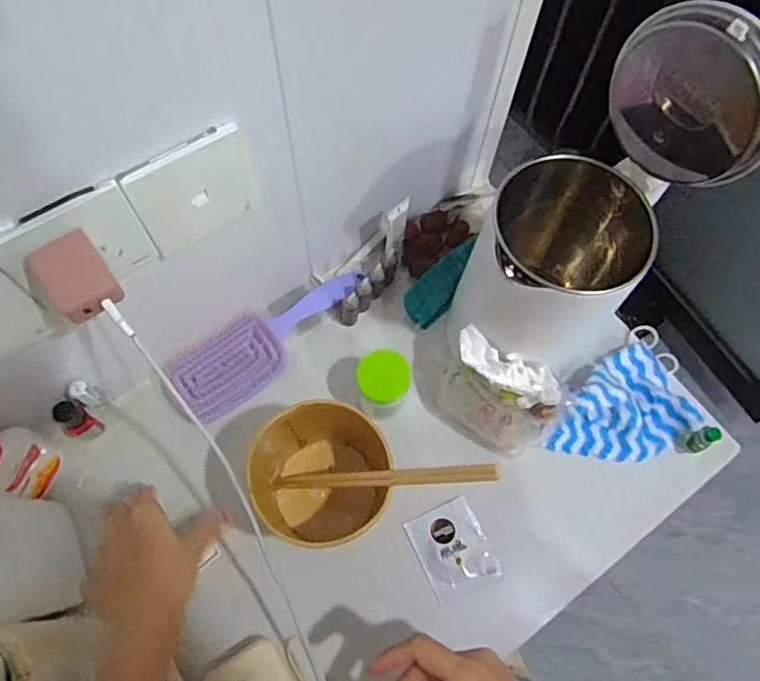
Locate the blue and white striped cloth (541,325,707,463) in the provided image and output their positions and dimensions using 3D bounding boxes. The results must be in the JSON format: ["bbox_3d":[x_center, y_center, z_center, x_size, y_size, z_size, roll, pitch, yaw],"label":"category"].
[{"bbox_3d":[0.246,0.065,0.561,0.106,0.038,0.167,42,72,14],"label":"blue and white striped cloth"}]

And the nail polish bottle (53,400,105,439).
[{"bbox_3d":[-0.277,0.075,0.533,0.019,0.059,0.027,29,69,10],"label":"nail polish bottle"}]

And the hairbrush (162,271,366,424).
[{"bbox_3d":[-0.109,-0.004,0.583,0.218,0.030,0.078,-32,72,-15],"label":"hairbrush"}]

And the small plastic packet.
[{"bbox_3d":[0.065,0.186,0.522,0.062,0.008,0.074,-23,70,-12],"label":"small plastic packet"}]

